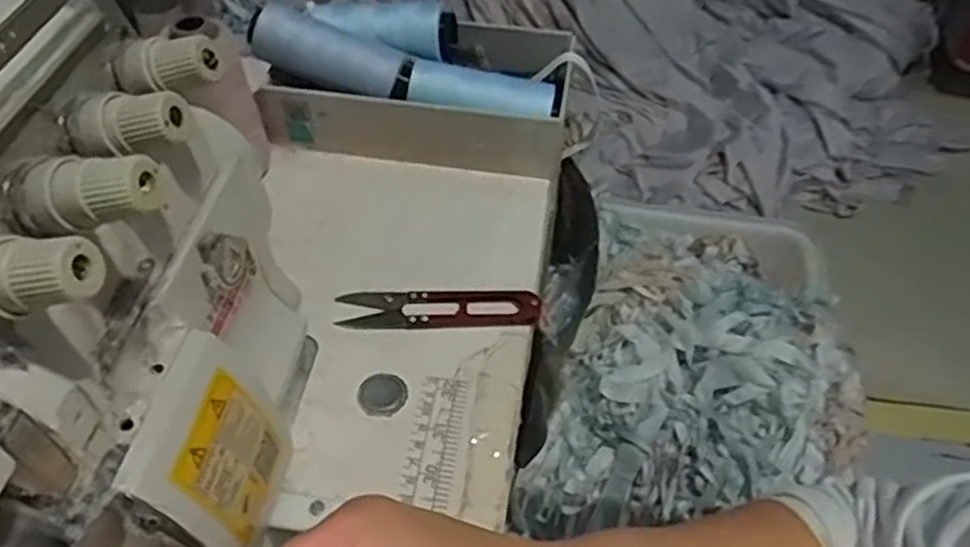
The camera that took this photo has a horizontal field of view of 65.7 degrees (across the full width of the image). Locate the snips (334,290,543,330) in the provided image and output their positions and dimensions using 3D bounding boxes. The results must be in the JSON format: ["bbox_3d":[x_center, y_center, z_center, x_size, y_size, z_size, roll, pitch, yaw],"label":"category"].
[{"bbox_3d":[-0.027,0.020,0.441,0.117,0.007,0.027,1,51,-1],"label":"snips"}]

